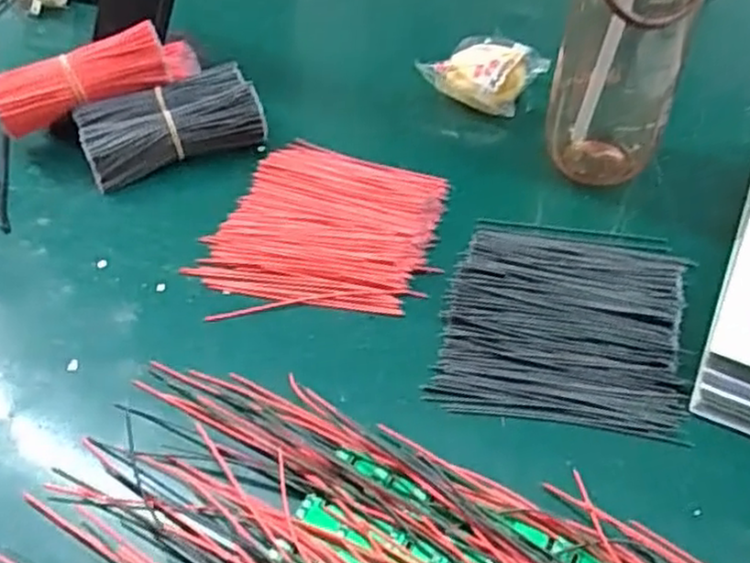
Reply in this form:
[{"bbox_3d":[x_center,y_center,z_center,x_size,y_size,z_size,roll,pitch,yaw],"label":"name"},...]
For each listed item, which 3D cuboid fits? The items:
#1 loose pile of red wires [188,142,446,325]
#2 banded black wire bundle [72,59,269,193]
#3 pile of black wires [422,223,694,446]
[{"bbox_3d":[-0.030,-0.032,0.438,0.127,0.013,0.143,14,48,14],"label":"loose pile of red wires"},{"bbox_3d":[-0.139,-0.107,0.493,0.123,0.036,0.070,-20,49,-17],"label":"banded black wire bundle"},{"bbox_3d":[0.104,0.015,0.389,0.123,0.010,0.141,10,47,11],"label":"pile of black wires"}]

